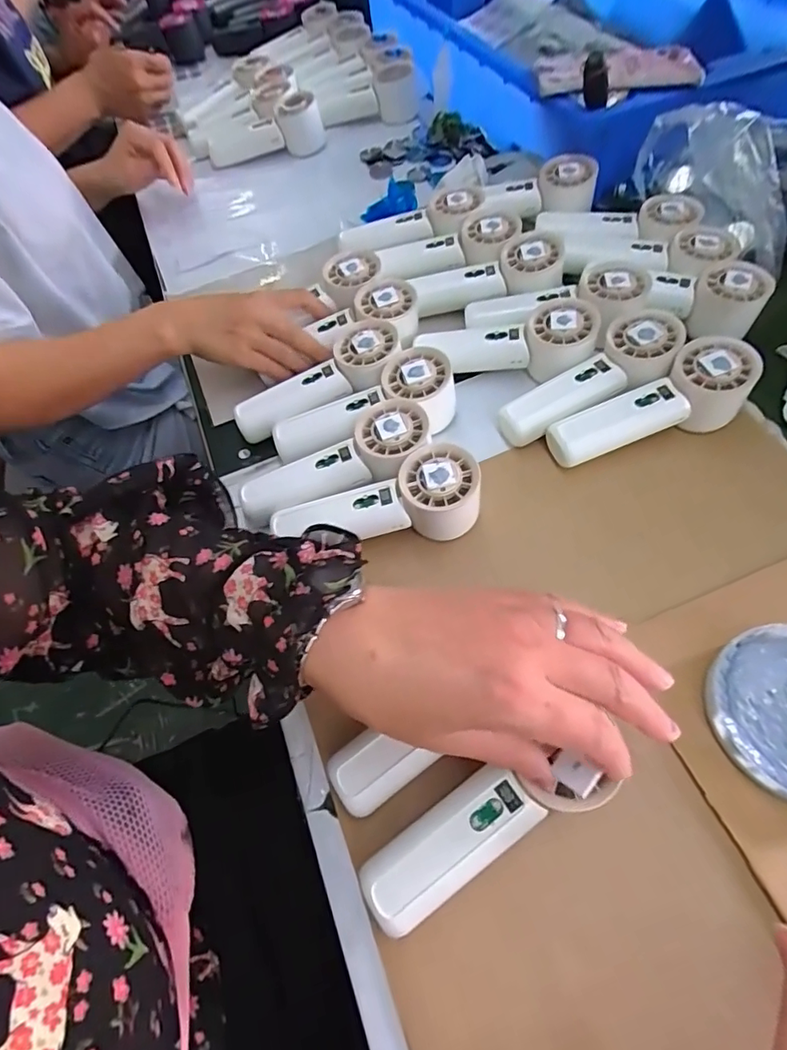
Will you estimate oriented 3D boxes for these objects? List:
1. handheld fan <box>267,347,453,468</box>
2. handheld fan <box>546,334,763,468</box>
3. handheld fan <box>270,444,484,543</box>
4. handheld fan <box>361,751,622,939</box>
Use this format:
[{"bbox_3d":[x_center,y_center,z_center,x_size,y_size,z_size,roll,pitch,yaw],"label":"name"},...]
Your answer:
[{"bbox_3d":[-0.025,-0.093,0.438,0.154,0.042,0.055,-21,61,5],"label":"handheld fan"},{"bbox_3d":[0.202,-0.091,0.412,0.159,0.043,0.052,-23,61,5],"label":"handheld fan"},{"bbox_3d":[-0.012,-0.015,0.392,0.153,0.047,0.051,-11,60,11],"label":"handheld fan"},{"bbox_3d":[0.045,0.158,0.270,0.134,0.029,0.043,-31,63,1],"label":"handheld fan"}]

